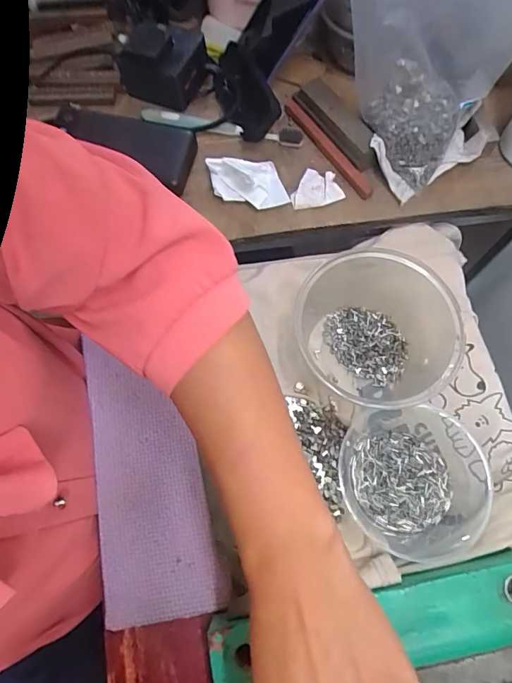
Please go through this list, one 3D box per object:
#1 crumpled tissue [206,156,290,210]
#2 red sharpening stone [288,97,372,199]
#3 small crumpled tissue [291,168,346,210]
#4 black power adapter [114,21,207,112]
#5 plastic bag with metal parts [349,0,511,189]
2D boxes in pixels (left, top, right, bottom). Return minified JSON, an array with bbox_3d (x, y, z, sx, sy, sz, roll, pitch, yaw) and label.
[{"bbox_3d":[-0.008,-0.160,0.443,0.077,0.027,0.050,-5,71,0],"label":"crumpled tissue"},{"bbox_3d":[0.077,-0.206,0.463,0.015,0.013,0.146,-32,73,-9],"label":"red sharpening stone"},{"bbox_3d":[0.061,-0.158,0.451,0.052,0.012,0.038,-13,71,-3],"label":"small crumpled tissue"},{"bbox_3d":[-0.101,-0.309,0.482,0.085,0.054,0.070,19,72,8],"label":"black power adapter"},{"bbox_3d":[0.171,-0.274,0.400,0.151,0.153,0.131,-38,74,-11],"label":"plastic bag with metal parts"}]

